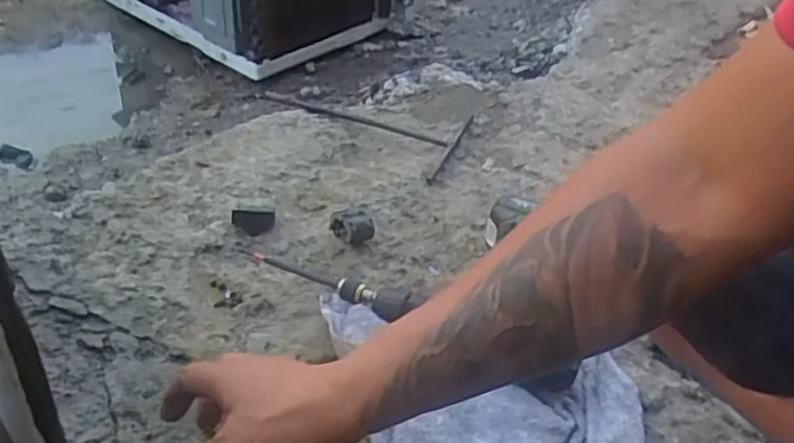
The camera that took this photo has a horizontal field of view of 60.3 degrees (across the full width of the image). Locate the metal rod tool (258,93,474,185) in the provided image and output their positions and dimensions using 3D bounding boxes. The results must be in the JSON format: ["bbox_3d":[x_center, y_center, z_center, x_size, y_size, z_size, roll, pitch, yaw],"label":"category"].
[{"bbox_3d":[-0.060,-0.152,1.001,0.314,0.012,0.179,20,40,15],"label":"metal rod tool"}]

